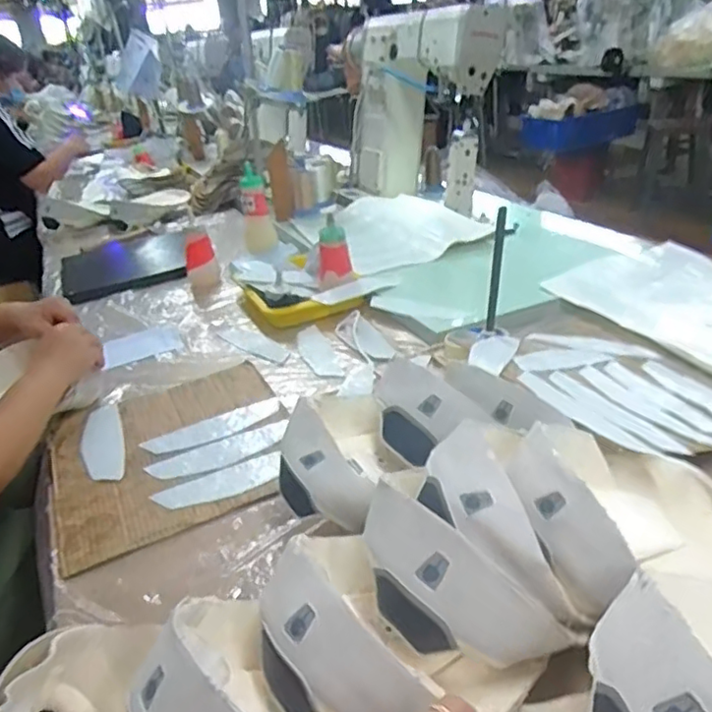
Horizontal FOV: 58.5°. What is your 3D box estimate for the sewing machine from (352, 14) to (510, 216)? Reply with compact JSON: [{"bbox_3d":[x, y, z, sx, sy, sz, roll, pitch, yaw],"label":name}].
[{"bbox_3d":[0.142,-0.570,1.477,0.169,0.381,0.453,-19,30,-21],"label":"sewing machine"}]

